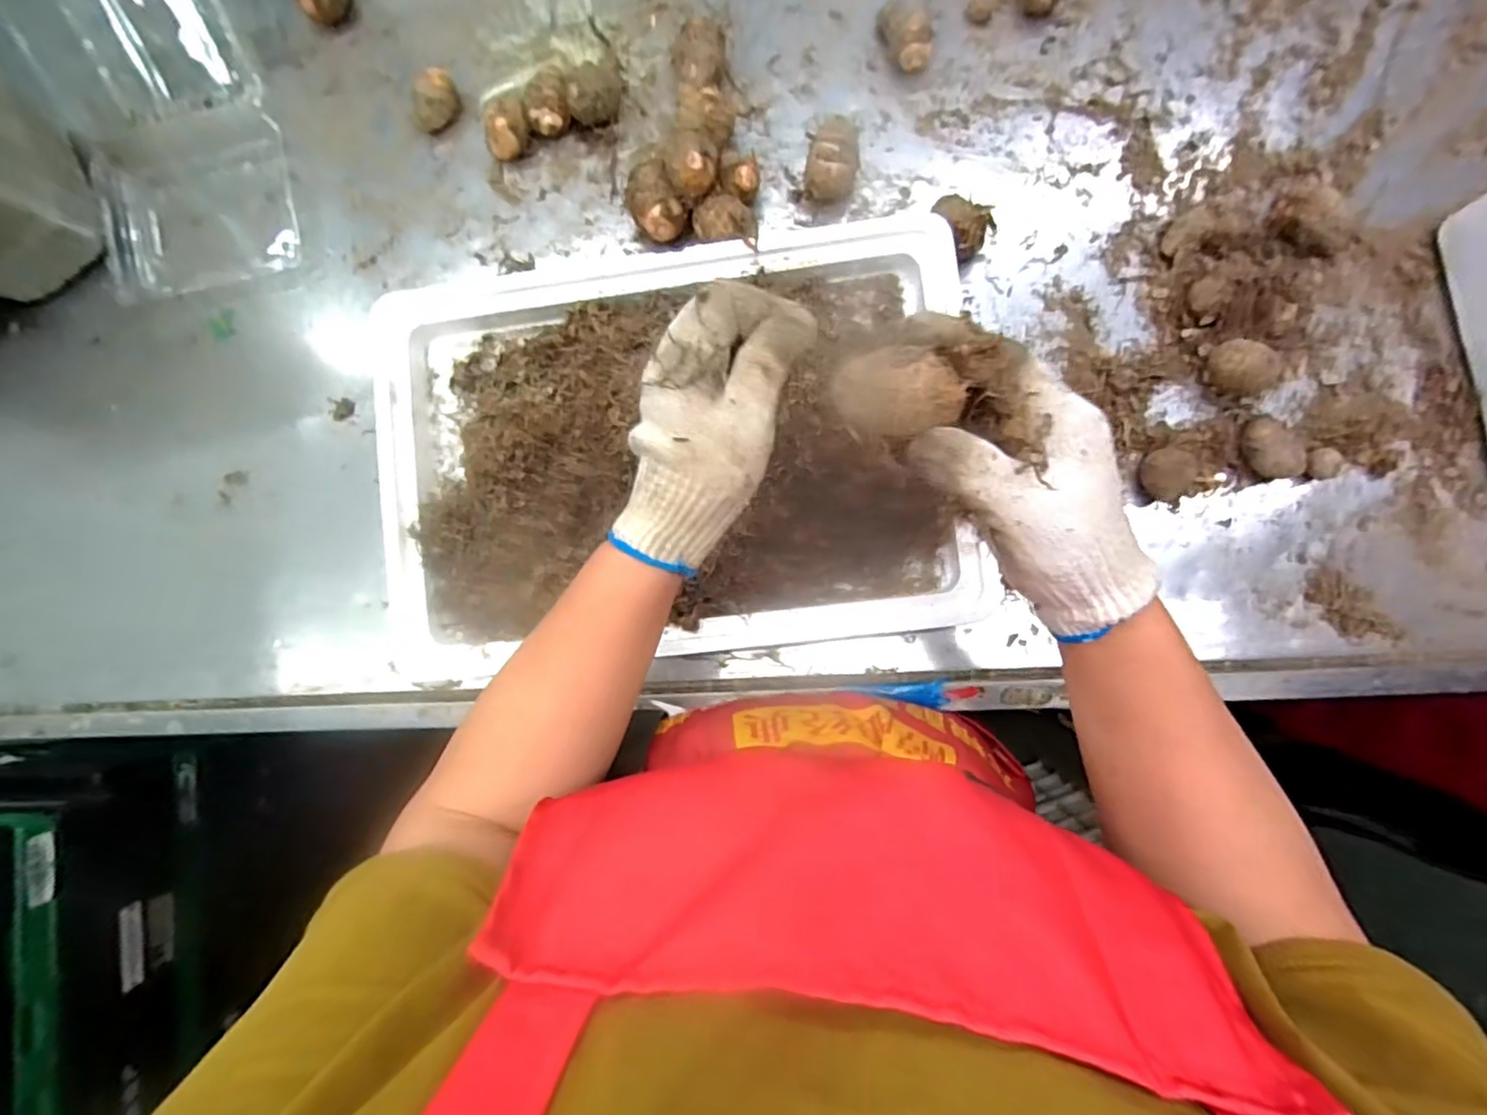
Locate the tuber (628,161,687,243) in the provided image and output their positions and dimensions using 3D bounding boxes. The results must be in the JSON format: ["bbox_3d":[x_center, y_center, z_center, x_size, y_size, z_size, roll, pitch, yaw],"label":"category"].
[{"bbox_3d":[-0.070,-0.279,0.501,0.036,0.047,0.052,-31,84,3],"label":"tuber"}]

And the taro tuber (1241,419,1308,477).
[{"bbox_3d":[0.382,-0.079,0.456,0.032,0.029,0.045,-22,85,4],"label":"taro tuber"}]

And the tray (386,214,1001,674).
[{"bbox_3d":[-0.058,-0.079,0.469,0.434,0.098,0.297,-5,87,5],"label":"tray"}]

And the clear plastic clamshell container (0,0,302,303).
[{"bbox_3d":[-0.513,-0.376,0.525,0.220,0.093,0.279,-6,86,5],"label":"clear plastic clamshell container"}]

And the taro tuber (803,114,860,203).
[{"bbox_3d":[0.070,-0.312,0.491,0.040,0.039,0.066,8,88,6],"label":"taro tuber"}]

